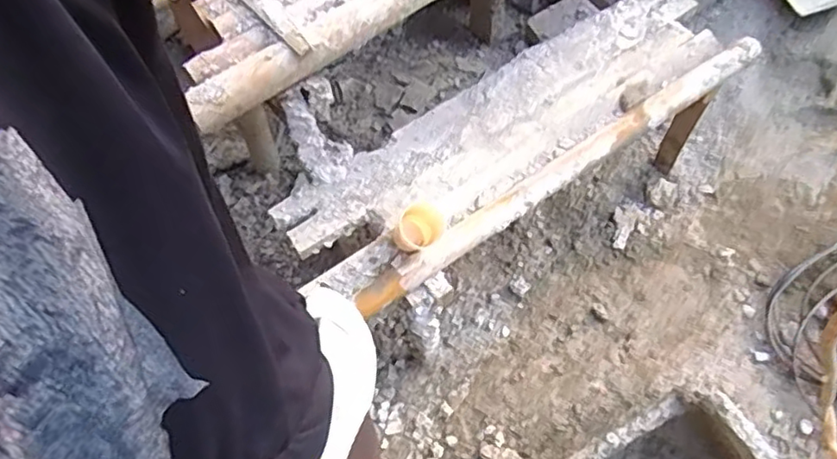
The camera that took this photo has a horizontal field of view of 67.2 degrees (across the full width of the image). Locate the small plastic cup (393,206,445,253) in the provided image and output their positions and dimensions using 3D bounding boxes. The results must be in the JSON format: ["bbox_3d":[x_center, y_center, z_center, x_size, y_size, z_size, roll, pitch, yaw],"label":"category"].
[{"bbox_3d":[0.001,0.003,1.083,0.085,0.083,0.071,-2,64,4],"label":"small plastic cup"}]

